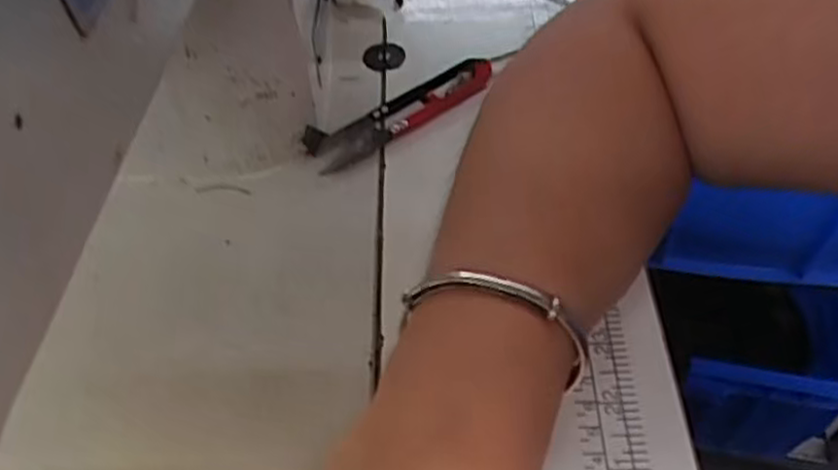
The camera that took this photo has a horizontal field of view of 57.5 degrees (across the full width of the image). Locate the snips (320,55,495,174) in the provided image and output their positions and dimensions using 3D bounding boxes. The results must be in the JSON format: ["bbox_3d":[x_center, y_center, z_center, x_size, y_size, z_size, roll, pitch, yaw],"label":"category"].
[{"bbox_3d":[-0.005,-0.061,0.376,0.097,0.017,0.021,-27,55,-22],"label":"snips"}]

